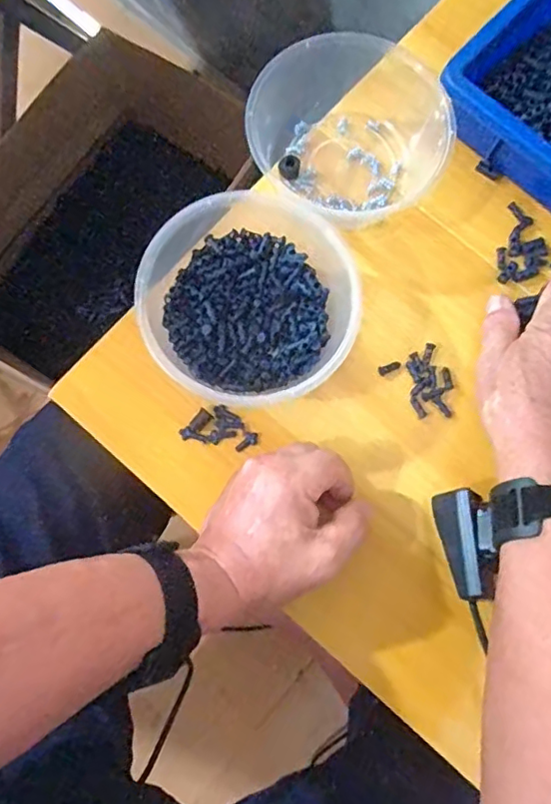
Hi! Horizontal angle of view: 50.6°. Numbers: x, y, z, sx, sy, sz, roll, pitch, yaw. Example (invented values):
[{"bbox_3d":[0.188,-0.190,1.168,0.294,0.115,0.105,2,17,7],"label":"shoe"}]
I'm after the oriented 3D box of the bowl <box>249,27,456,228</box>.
[{"bbox_3d":[0.053,-0.221,0.439,0.145,0.074,0.162,-4,80,-2],"label":"bowl"}]

